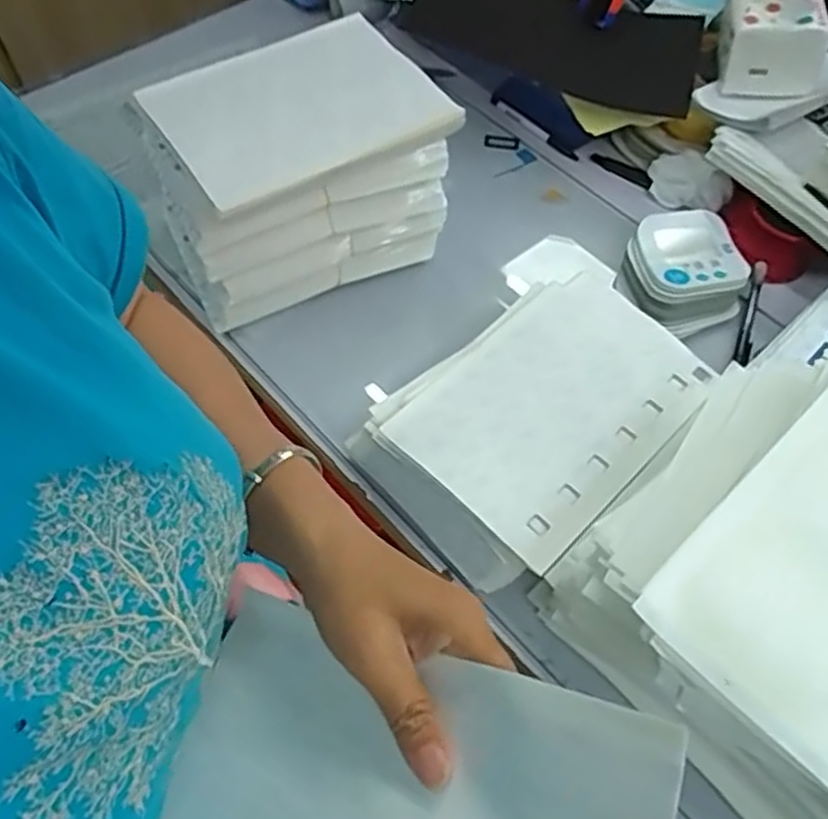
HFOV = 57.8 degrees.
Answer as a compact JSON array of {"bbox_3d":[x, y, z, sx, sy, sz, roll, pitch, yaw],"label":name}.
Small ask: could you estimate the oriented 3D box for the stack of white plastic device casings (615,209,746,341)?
[{"bbox_3d":[0.255,-0.132,0.712,0.108,0.033,0.113,-20,61,-13],"label":"stack of white plastic device casings"}]

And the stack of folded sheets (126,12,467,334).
[{"bbox_3d":[-0.100,-0.207,0.665,0.223,0.149,0.154,-26,62,-16],"label":"stack of folded sheets"}]

